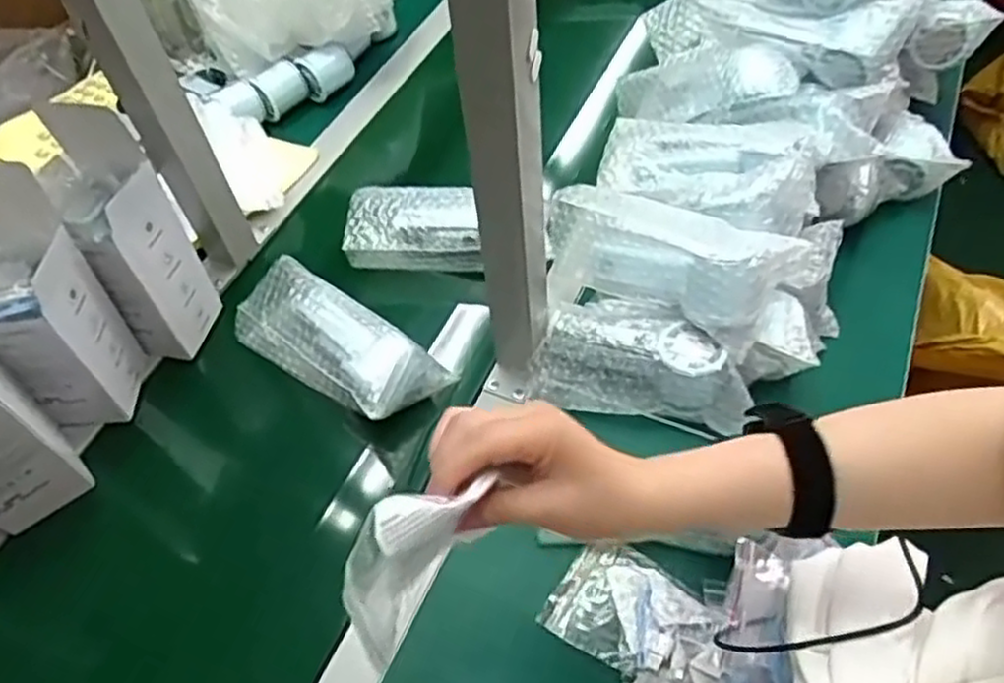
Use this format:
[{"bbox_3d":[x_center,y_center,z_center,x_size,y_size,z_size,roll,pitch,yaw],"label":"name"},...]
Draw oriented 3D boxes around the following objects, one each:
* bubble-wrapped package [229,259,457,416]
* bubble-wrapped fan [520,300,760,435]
[{"bbox_3d":[-0.156,0.002,0.676,0.203,0.058,0.085,28,59,21],"label":"bubble-wrapped package"},{"bbox_3d":[0.121,0.023,0.636,0.186,0.064,0.087,18,56,15],"label":"bubble-wrapped fan"}]

